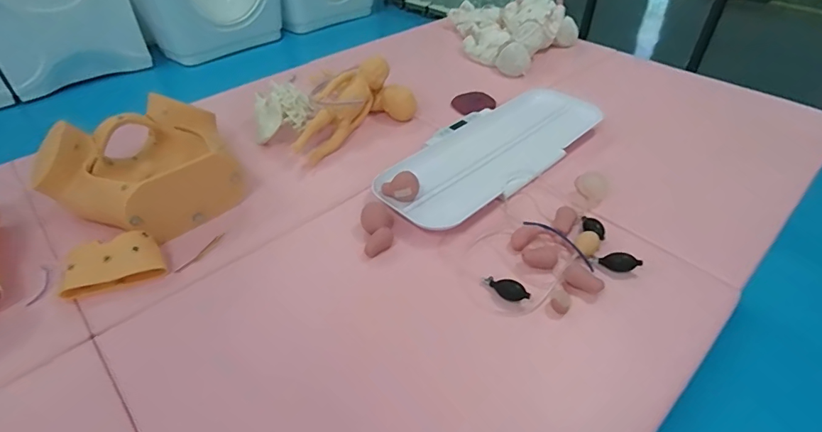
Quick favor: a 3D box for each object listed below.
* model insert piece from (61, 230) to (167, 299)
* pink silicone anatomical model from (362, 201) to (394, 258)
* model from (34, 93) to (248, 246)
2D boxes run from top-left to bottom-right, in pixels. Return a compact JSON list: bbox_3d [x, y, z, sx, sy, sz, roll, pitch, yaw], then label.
[{"bbox_3d":[-0.601,0.099,0.900,0.175,0.070,0.088,-18,45,-20],"label":"model insert piece"},{"bbox_3d":[-0.073,0.027,0.996,0.068,0.057,0.120,-2,41,-3],"label":"pink silicone anatomical model"},{"bbox_3d":[-0.624,-0.100,1.052,0.384,0.162,0.329,-26,48,-28],"label":"model"}]

